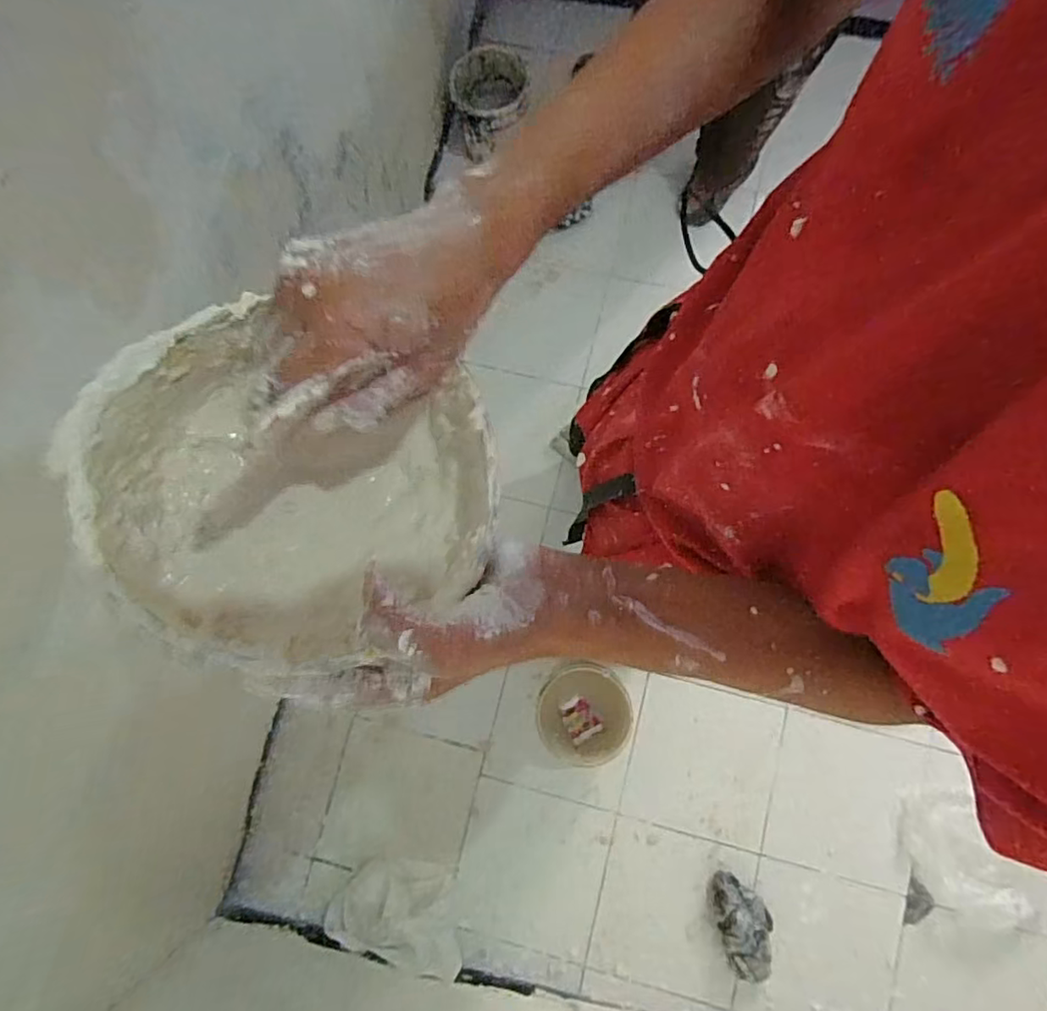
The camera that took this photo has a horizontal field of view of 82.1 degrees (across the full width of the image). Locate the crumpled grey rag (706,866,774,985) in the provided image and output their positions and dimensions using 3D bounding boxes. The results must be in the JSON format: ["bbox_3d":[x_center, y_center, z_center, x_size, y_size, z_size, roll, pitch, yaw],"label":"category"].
[{"bbox_3d":[0.446,0.847,1.223,0.111,0.058,0.199,-17,79,-2],"label":"crumpled grey rag"}]

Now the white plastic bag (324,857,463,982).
[{"bbox_3d":[-0.259,0.828,1.229,0.294,0.081,0.171,12,80,4],"label":"white plastic bag"}]

